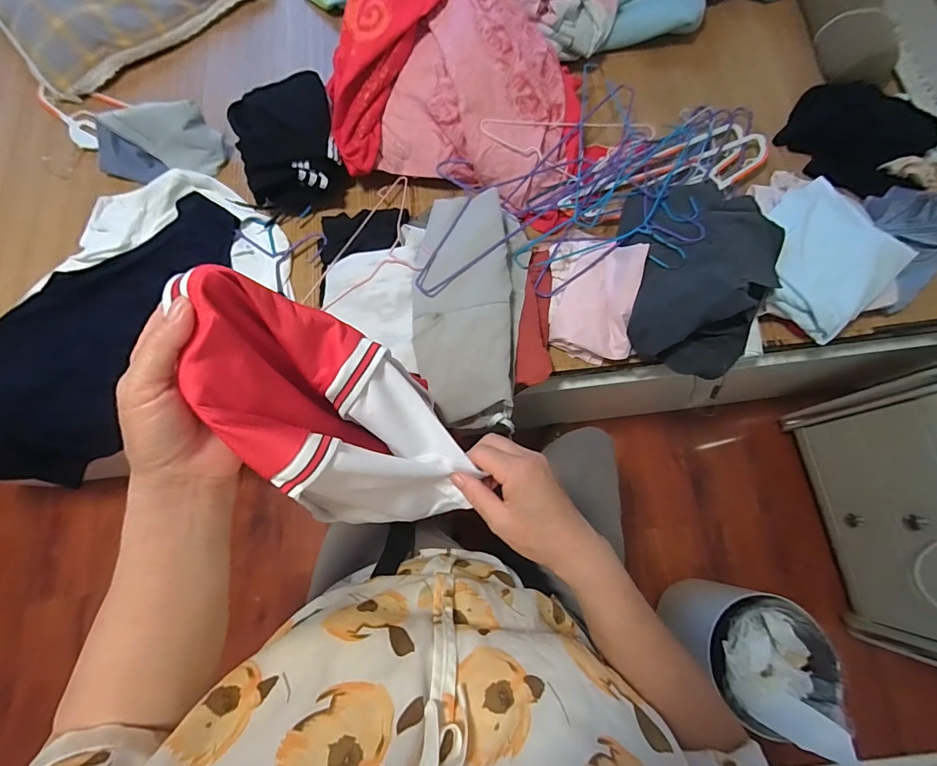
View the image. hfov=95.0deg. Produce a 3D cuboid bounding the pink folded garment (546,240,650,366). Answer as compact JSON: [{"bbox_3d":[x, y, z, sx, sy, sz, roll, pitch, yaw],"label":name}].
[{"bbox_3d":[0.204,-0.159,0.706,0.133,0.085,0.227,3,74,2],"label":"pink folded garment"}]

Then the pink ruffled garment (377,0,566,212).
[{"bbox_3d":[0.035,-0.522,0.770,0.313,0.157,0.335,17,75,6],"label":"pink ruffled garment"}]

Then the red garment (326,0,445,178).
[{"bbox_3d":[-0.159,-0.575,0.746,0.157,0.054,0.398,22,99,8],"label":"red garment"}]

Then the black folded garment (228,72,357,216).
[{"bbox_3d":[-0.327,-0.444,0.783,0.170,0.110,0.230,-16,74,-3],"label":"black folded garment"}]

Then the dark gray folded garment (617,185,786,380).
[{"bbox_3d":[0.360,-0.172,0.670,0.236,0.095,0.298,13,74,5],"label":"dark gray folded garment"}]

